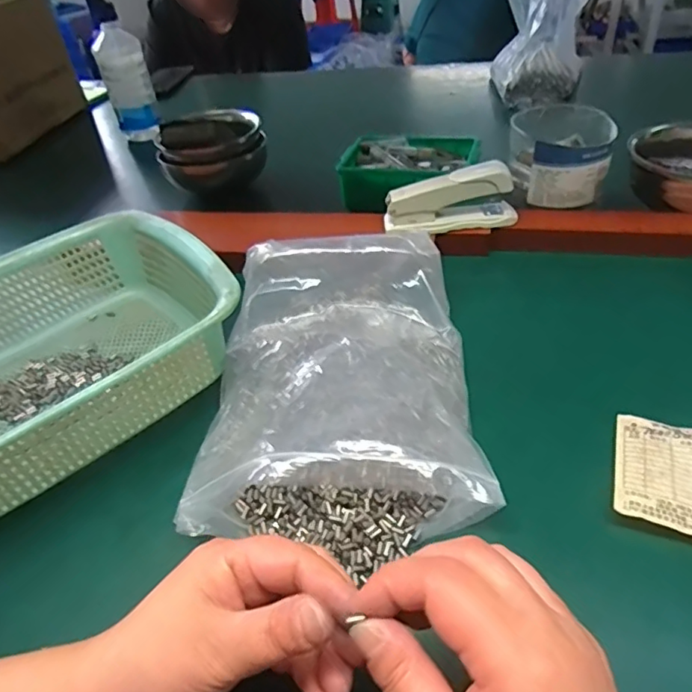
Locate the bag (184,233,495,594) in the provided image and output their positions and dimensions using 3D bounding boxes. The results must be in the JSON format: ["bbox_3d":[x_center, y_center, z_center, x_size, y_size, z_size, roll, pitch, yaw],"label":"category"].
[{"bbox_3d":[-0.006,0.014,0.386,0.176,0.060,0.247,-3,41,5],"label":"bag"}]

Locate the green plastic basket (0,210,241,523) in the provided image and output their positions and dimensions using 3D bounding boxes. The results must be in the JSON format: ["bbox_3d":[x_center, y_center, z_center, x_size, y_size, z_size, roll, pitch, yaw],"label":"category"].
[{"bbox_3d":[-0.236,0.012,0.409,0.291,0.077,0.219,-31,46,-25],"label":"green plastic basket"}]

